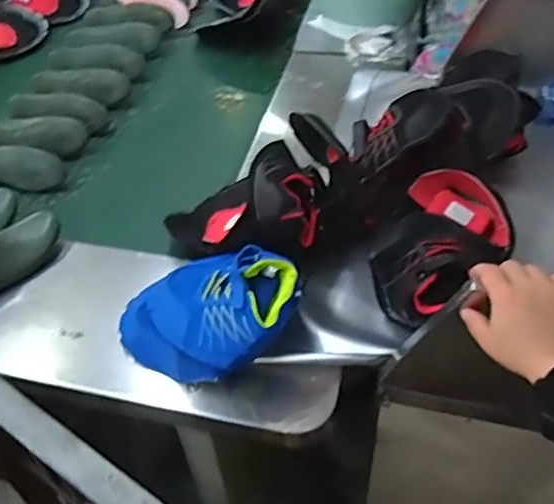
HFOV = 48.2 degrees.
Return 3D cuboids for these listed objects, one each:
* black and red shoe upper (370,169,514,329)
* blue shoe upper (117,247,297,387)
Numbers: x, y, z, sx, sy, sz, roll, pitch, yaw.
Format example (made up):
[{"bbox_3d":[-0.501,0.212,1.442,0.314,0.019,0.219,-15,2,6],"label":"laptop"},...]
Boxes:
[{"bbox_3d":[0.224,-0.012,0.830,0.160,0.078,0.250,19,51,19],"label":"black and red shoe upper"},{"bbox_3d":[-0.091,0.073,0.789,0.234,0.096,0.173,0,48,3],"label":"blue shoe upper"}]

